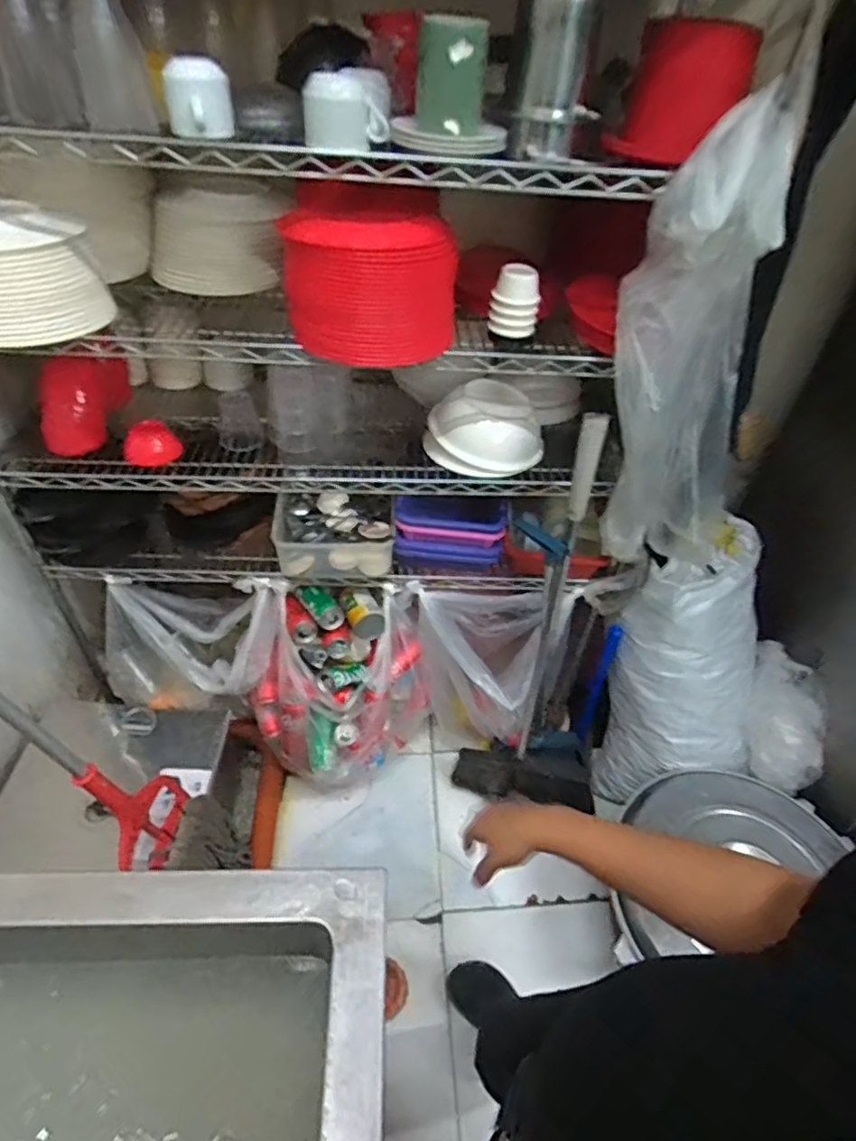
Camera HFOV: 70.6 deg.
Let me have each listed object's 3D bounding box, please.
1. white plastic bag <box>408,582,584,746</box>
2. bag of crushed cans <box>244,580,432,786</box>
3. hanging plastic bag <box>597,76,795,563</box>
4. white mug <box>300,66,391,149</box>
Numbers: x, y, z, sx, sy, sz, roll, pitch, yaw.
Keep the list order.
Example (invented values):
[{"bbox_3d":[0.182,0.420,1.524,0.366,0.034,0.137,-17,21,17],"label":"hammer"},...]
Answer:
[{"bbox_3d":[0.149,0.240,1.414,0.354,0.437,0.125,0,43,-4],"label":"white plastic bag"},{"bbox_3d":[-0.203,0.228,1.348,0.357,0.365,0.300,-32,54,-33],"label":"bag of crushed cans"},{"bbox_3d":[0.375,-0.267,0.904,0.113,0.659,0.223,-23,49,-26],"label":"hanging plastic bag"},{"bbox_3d":[-0.104,-0.596,0.778,0.108,0.074,0.101,-1,43,-5],"label":"white mug"}]

